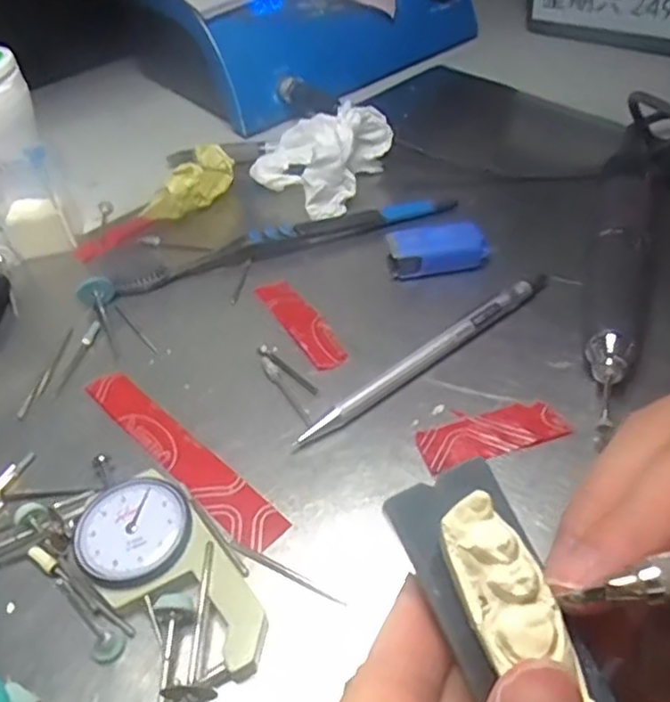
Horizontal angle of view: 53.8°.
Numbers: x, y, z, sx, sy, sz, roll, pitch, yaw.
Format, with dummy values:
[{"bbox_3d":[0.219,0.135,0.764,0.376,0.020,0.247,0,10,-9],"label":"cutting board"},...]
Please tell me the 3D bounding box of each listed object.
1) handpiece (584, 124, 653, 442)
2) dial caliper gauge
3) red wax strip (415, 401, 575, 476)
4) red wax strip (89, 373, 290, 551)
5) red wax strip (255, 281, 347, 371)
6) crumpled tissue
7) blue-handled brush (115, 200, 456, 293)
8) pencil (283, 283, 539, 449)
[{"bbox_3d":[0.127,-0.041,0.294,0.022,0.025,0.192,11,47,17],"label":"handpiece"},{"bbox_3d":[-0.051,0.069,0.209,0.077,0.012,0.036,30,55,31],"label":"dial caliper gauge"},{"bbox_3d":[0.058,0.029,0.245,0.055,0.004,0.022,-13,45,-7],"label":"red wax strip"},{"bbox_3d":[-0.060,0.037,0.250,0.018,0.004,0.111,-37,52,-28],"label":"red wax strip"},{"bbox_3d":[-0.016,-0.014,0.298,0.016,0.004,0.066,-24,47,-18],"label":"red wax strip"},{"bbox_3d":[-0.010,-0.110,0.370,0.061,0.036,0.069,23,51,26],"label":"crumpled tissue"},{"bbox_3d":[-0.023,-0.059,0.337,0.171,0.012,0.016,-17,45,-10],"label":"blue-handled brush"},{"bbox_3d":[0.036,0.003,0.270,0.125,0.009,0.008,-32,50,-24],"label":"pencil"}]

